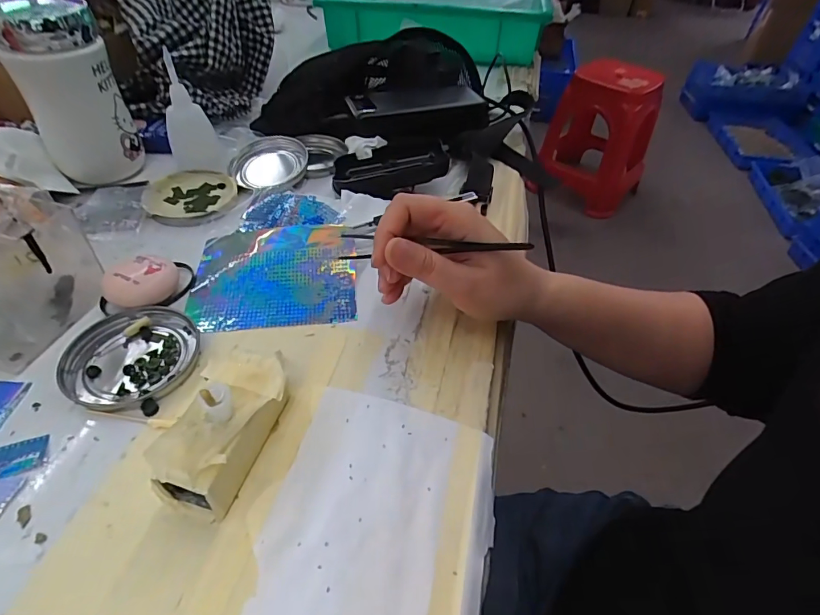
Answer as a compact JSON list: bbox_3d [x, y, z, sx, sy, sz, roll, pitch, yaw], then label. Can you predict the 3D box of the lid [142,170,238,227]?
[{"bbox_3d":[-0.202,-0.103,0.414,0.076,0.013,0.076,-10,48,-13],"label":"lid"}]

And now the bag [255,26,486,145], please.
[{"bbox_3d":[-0.040,-0.268,0.526,0.251,0.075,0.191,2,47,-2],"label":"bag"}]

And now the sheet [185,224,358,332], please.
[{"bbox_3d":[-0.105,-0.026,0.348,0.121,0.009,0.102,-5,54,-6],"label":"sheet"}]

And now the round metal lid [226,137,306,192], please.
[{"bbox_3d":[-0.140,-0.144,0.442,0.076,0.013,0.082,-10,48,-13],"label":"round metal lid"}]

